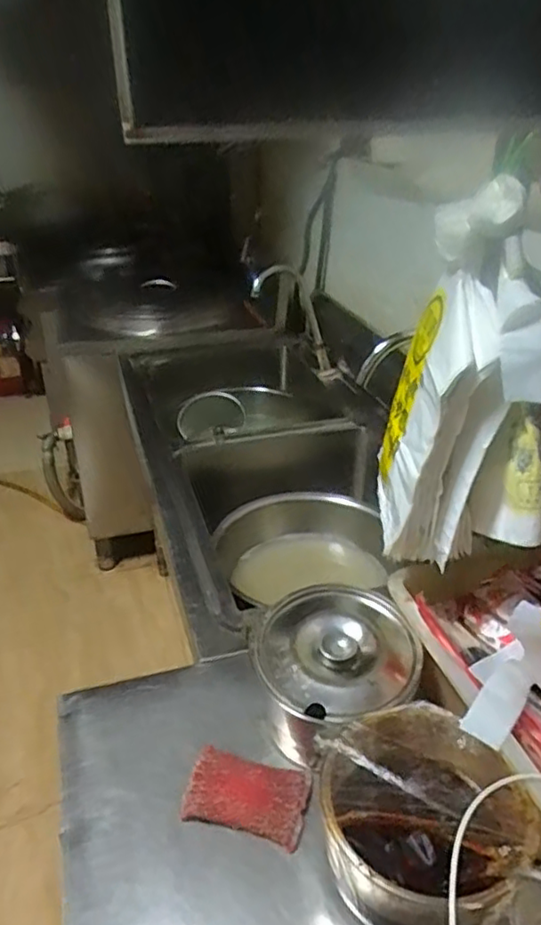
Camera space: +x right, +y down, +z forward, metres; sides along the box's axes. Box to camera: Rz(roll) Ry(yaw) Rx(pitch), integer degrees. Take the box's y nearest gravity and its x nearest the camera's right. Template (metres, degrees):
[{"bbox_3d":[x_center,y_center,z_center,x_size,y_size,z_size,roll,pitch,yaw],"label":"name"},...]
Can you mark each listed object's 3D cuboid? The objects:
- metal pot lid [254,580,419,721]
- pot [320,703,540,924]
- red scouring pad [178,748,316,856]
[{"bbox_3d":[0.072,0.204,0.710,0.169,0.044,0.172,1,30,0],"label":"metal pot lid"},{"bbox_3d":[0.131,0.315,0.571,0.168,0.112,0.164,1,30,0],"label":"pot"},{"bbox_3d":[-0.023,0.332,0.653,0.118,0.021,0.078,8,30,12],"label":"red scouring pad"}]

